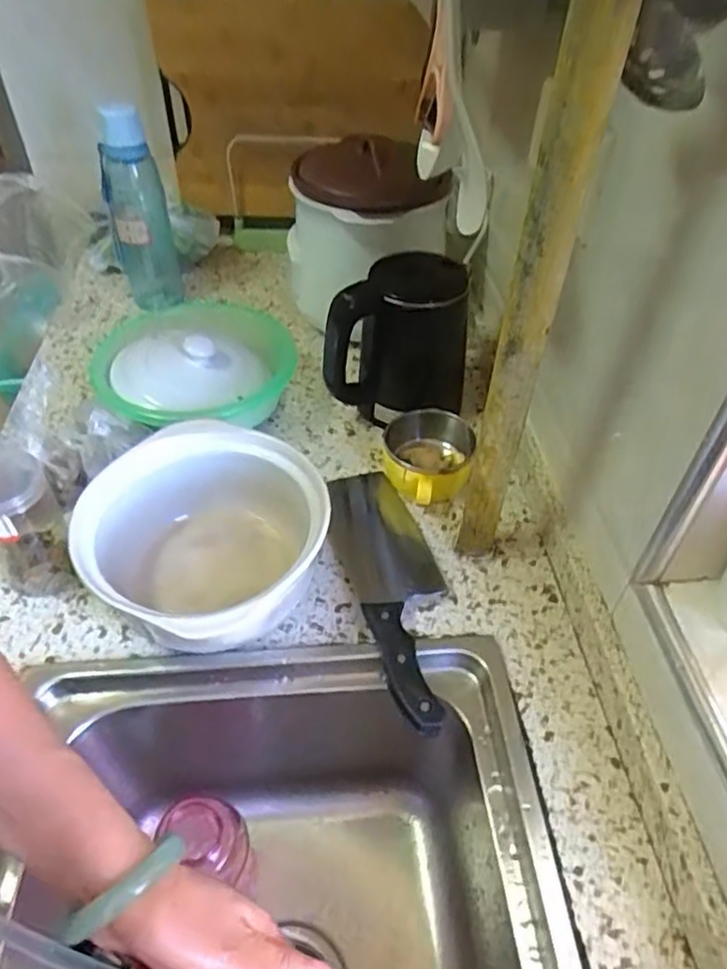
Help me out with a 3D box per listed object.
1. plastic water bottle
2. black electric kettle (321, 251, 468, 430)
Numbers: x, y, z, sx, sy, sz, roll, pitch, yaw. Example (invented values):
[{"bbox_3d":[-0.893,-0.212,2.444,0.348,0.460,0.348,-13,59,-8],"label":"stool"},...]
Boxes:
[{"bbox_3d":[-0.296,-0.350,0.865,0.076,0.261,0.071,-15,48,-15],"label":"plastic water bottle"},{"bbox_3d":[0.031,-0.149,0.729,0.148,0.176,0.121,0,46,-1],"label":"black electric kettle"}]

